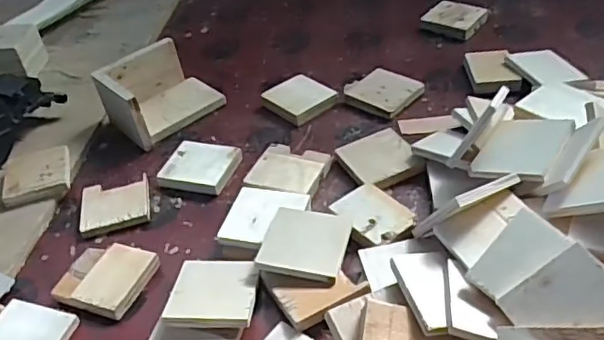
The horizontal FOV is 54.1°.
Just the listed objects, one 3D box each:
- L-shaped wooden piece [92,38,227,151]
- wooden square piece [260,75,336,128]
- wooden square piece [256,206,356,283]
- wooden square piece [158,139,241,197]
[{"bbox_3d":[-0.224,-0.128,0.921,0.159,0.083,0.126,-35,48,-29],"label":"L-shaped wooden piece"},{"bbox_3d":[-0.007,-0.109,0.913,0.085,0.021,0.098,-33,47,-27],"label":"wooden square piece"},{"bbox_3d":[0.005,0.080,0.661,0.089,0.016,0.095,6,43,15],"label":"wooden square piece"},{"bbox_3d":[-0.139,-0.006,0.812,0.095,0.021,0.080,8,43,17],"label":"wooden square piece"}]

